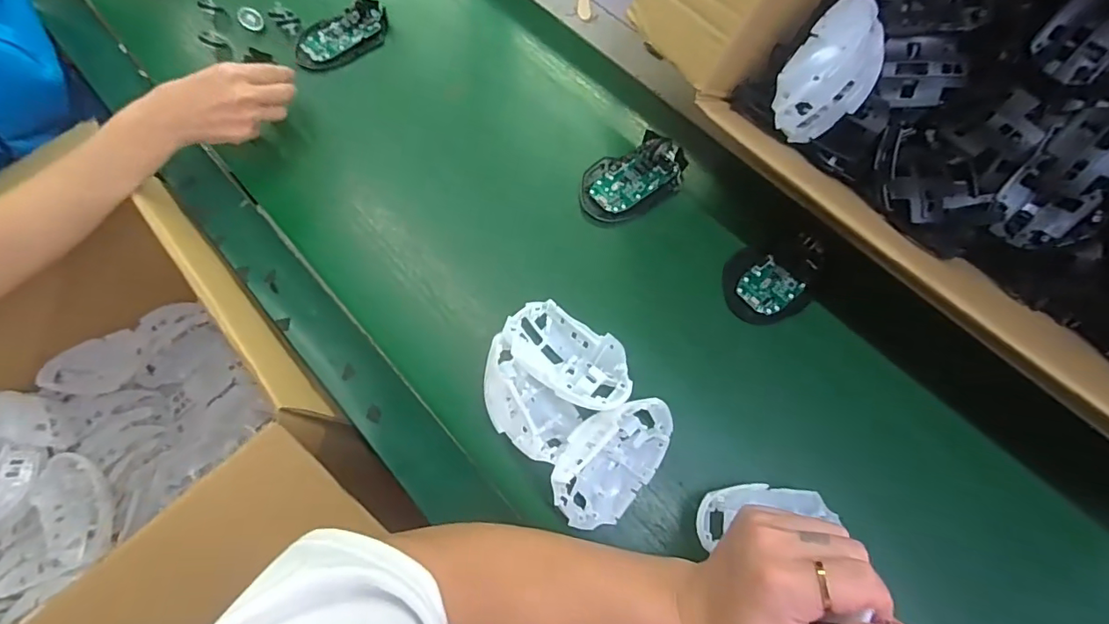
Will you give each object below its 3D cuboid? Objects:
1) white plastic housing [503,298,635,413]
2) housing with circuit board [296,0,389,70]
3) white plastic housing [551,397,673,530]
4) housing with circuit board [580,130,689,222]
[{"bbox_3d":[0.012,0.042,0.451,0.113,0.045,0.065,31,73,12],"label":"white plastic housing"},{"bbox_3d":[-0.249,-0.324,0.612,0.114,0.017,0.065,-33,72,-11],"label":"housing with circuit board"},{"bbox_3d":[0.045,0.115,0.412,0.111,0.034,0.068,-38,116,-20],"label":"white plastic housing"},{"bbox_3d":[0.080,-0.140,0.528,0.115,0.030,0.071,-31,72,-11],"label":"housing with circuit board"}]

